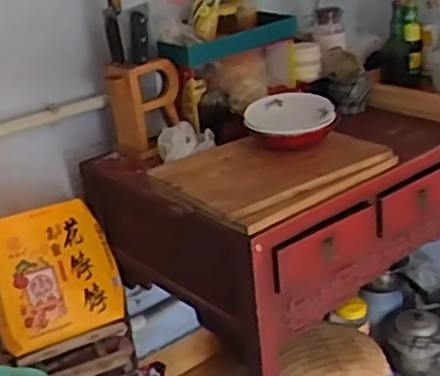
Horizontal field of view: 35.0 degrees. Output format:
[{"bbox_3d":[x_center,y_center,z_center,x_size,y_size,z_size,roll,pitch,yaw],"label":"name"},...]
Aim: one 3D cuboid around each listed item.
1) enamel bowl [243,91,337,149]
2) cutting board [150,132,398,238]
[{"bbox_3d":[0.171,-0.161,1.662,0.203,0.069,0.237,-12,25,-15],"label":"enamel bowl"},{"bbox_3d":[0.114,-0.059,1.553,0.453,0.056,0.364,-25,39,-30],"label":"cutting board"}]

